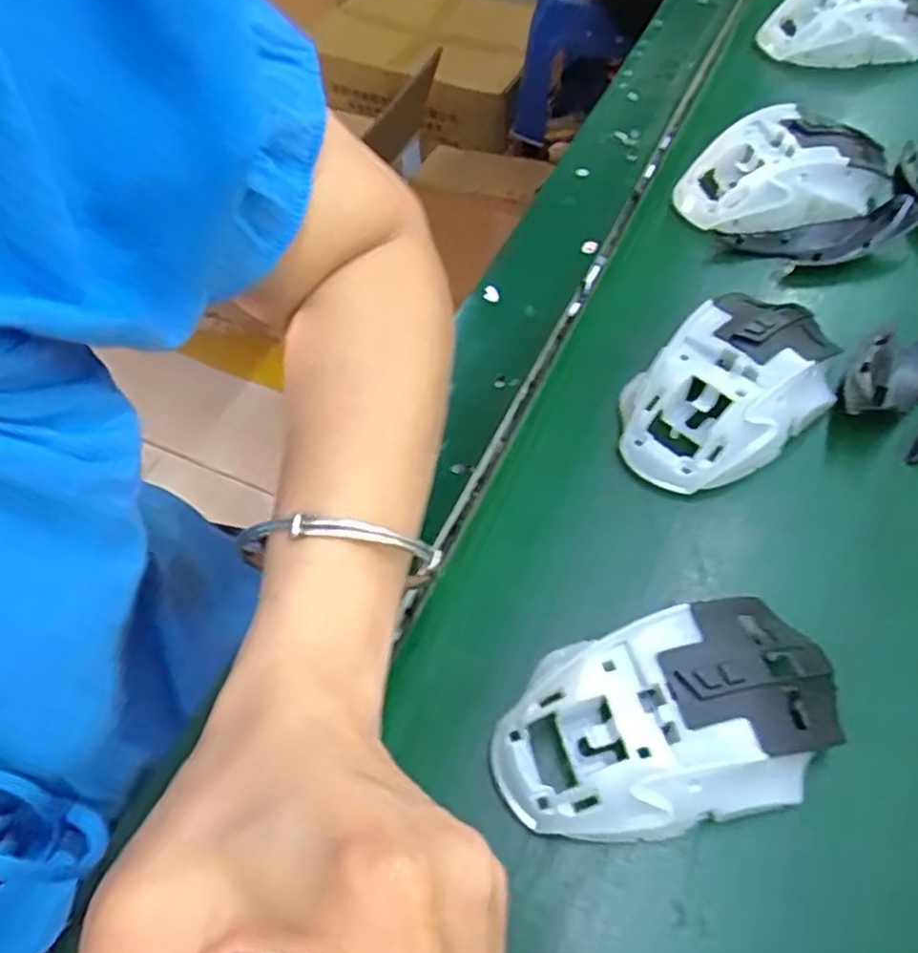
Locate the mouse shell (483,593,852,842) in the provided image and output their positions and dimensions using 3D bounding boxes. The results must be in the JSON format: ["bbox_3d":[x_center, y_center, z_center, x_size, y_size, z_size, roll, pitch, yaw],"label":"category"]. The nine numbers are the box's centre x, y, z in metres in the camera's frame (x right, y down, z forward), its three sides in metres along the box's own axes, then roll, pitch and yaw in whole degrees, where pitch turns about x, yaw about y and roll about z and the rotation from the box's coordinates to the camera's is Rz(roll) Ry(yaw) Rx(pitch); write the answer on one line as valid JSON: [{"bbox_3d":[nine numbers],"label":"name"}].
[{"bbox_3d":[0.069,0.080,0.245,0.112,0.035,0.061,-13,58,-6],"label":"mouse shell"}]

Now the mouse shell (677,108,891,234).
[{"bbox_3d":[0.175,-0.166,0.401,0.110,0.035,0.065,-5,57,-1],"label":"mouse shell"}]

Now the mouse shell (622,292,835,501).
[{"bbox_3d":[0.117,-0.040,0.319,0.101,0.032,0.063,-31,61,-16],"label":"mouse shell"}]

